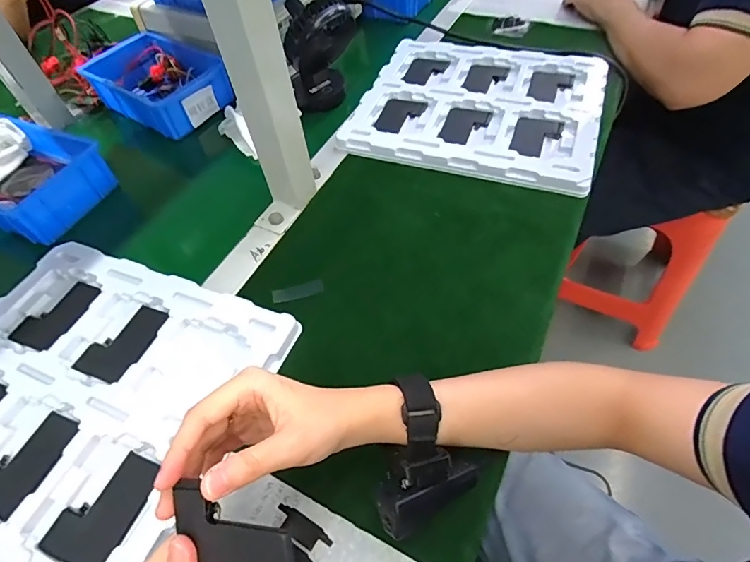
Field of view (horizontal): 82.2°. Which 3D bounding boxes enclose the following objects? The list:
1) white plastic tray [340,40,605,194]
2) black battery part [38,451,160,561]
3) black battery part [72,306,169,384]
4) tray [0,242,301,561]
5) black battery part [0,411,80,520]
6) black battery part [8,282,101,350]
[{"bbox_3d":[0.139,-0.244,0.584,0.308,0.018,0.271,16,59,15],"label":"white plastic tray"},{"bbox_3d":[-0.203,0.171,0.327,0.054,0.009,0.078,18,60,16],"label":"black battery part"},{"bbox_3d":[-0.242,0.057,0.413,0.057,0.006,0.078,17,59,15],"label":"black battery part"},{"bbox_3d":[-0.265,0.100,0.379,0.304,0.021,0.270,16,59,15],"label":"tray"},{"bbox_3d":[-0.286,0.146,0.353,0.056,0.010,0.079,18,59,16],"label":"black battery part"},{"bbox_3d":[-0.327,0.033,0.444,0.055,0.010,0.079,17,59,15],"label":"black battery part"}]

